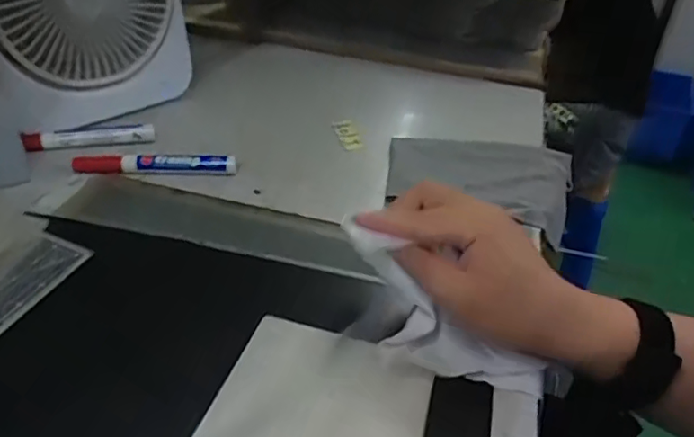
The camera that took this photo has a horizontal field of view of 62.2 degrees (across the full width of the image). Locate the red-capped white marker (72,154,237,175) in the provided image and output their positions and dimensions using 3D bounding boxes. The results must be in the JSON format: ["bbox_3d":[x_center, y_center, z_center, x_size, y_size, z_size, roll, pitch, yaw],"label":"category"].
[{"bbox_3d":[-0.170,-0.047,0.512,0.141,0.020,0.012,-1,36,-5],"label":"red-capped white marker"}]

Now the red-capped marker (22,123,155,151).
[{"bbox_3d":[-0.240,-0.076,0.539,0.112,0.016,0.022,-7,37,-13],"label":"red-capped marker"}]

